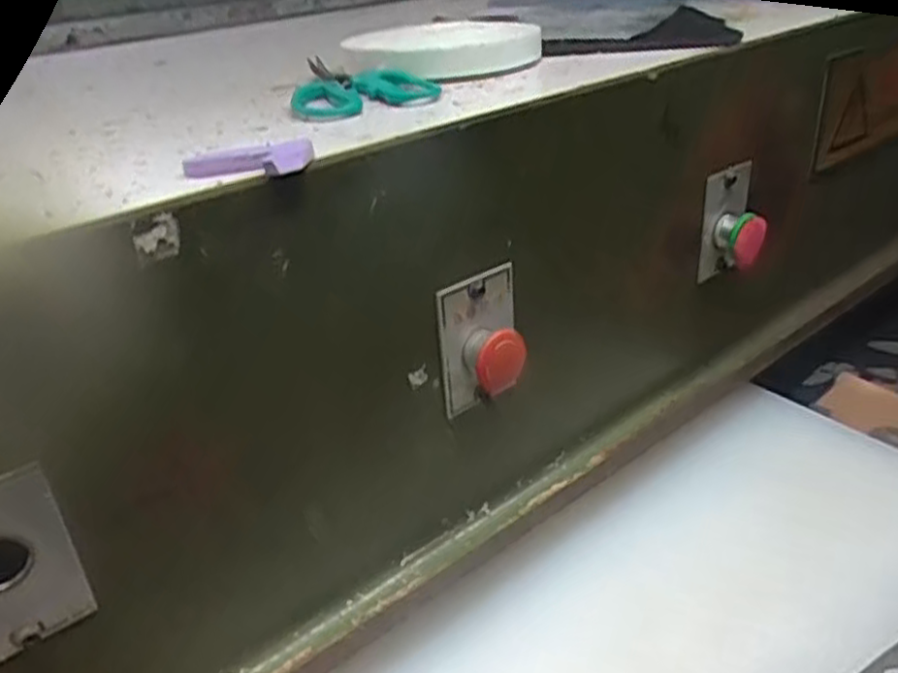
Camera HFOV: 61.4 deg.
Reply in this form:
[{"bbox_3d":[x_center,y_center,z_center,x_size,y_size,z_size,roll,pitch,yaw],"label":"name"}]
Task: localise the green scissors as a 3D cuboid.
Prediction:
[{"bbox_3d":[-0.065,-0.176,0.517,0.086,0.020,0.147,-6,28,-11],"label":"green scissors"}]

